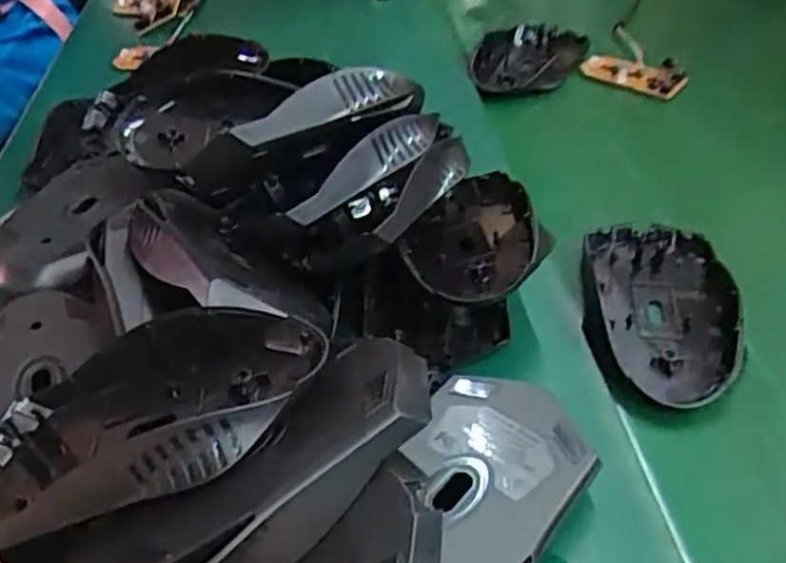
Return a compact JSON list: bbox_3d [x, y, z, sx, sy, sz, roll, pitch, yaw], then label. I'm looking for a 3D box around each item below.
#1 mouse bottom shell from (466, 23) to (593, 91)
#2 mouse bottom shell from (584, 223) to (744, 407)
[{"bbox_3d":[0.093,-0.156,0.523,0.063,0.025,0.098,27,47,28],"label":"mouse bottom shell"},{"bbox_3d":[0.123,0.009,0.331,0.065,0.017,0.109,4,41,5],"label":"mouse bottom shell"}]

